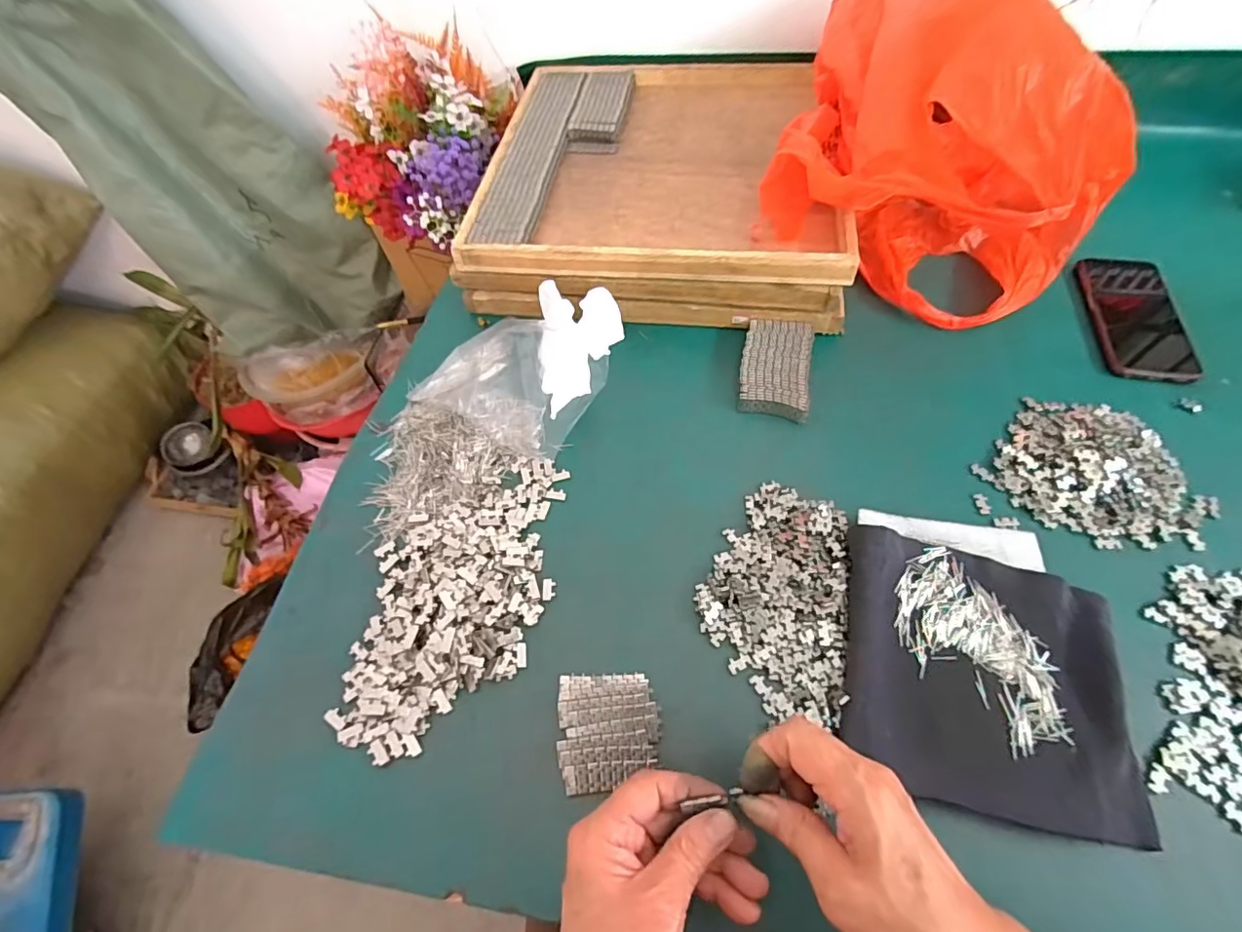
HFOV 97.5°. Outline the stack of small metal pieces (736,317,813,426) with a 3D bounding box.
[{"bbox_3d":[0.152,-0.095,0.540,0.064,0.026,0.115,10,59,9],"label":"stack of small metal pieces"}]

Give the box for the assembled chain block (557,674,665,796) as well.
[{"bbox_3d":[-0.008,0.183,0.378,0.070,0.010,0.072,-4,58,1],"label":"assembled chain block"}]

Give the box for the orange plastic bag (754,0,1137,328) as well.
[{"bbox_3d":[0.289,-0.306,0.537,0.332,0.235,0.278,38,67,23],"label":"orange plastic bag"}]

